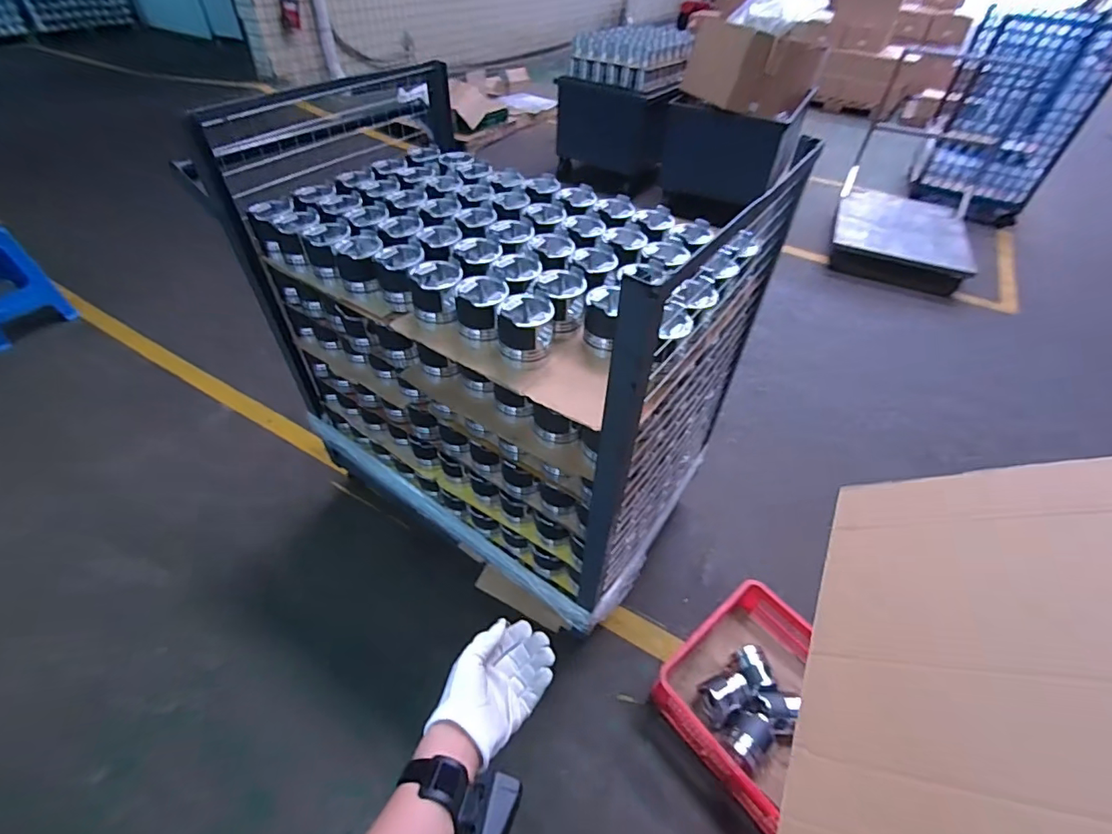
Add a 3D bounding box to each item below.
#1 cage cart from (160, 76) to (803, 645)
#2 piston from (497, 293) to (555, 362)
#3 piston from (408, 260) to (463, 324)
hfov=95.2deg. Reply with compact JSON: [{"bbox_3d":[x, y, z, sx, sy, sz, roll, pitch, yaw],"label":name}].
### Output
[{"bbox_3d":[-0.159,-0.210,1.334,1.132,0.903,0.685,27,49,22],"label":"cage cart"},{"bbox_3d":[-0.055,-0.170,0.927,0.100,0.102,0.111,3,45,-1],"label":"piston"},{"bbox_3d":[-0.232,-0.239,0.986,0.097,0.095,0.097,0,45,-4],"label":"piston"}]

